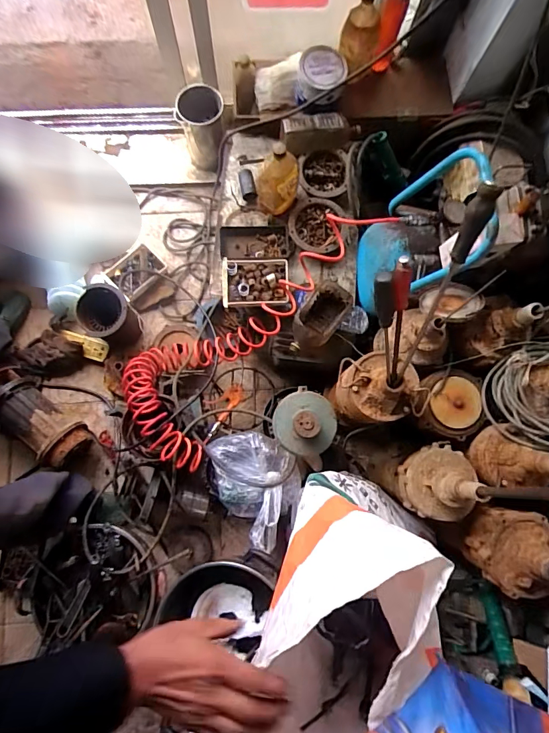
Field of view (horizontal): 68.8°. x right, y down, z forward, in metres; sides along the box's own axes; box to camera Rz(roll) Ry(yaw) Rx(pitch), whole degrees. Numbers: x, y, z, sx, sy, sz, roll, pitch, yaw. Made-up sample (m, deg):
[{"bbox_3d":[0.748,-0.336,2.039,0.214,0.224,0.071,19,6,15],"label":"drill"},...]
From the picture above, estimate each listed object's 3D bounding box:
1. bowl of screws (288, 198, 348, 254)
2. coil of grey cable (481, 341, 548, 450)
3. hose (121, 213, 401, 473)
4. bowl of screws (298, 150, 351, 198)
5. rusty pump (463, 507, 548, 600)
[{"bbox_3d":[0.115,-0.363,1.060,0.148,0.072,0.141,0,79,-1],"label":"bowl of screws"},{"bbox_3d":[0.578,0.061,0.842,0.235,0.075,0.235,-6,80,35],"label":"coil of grey cable"},{"bbox_3d":[-0.088,-0.103,1.022,0.311,0.361,0.762,42,81,6],"label":"hose"},{"bbox_3d":[0.132,-0.506,1.059,0.136,0.034,0.123,-1,79,-1],"label":"bowl of screws"},{"bbox_3d":[0.499,0.379,0.811,0.137,0.201,0.166,18,79,2],"label":"rusty pump"}]

